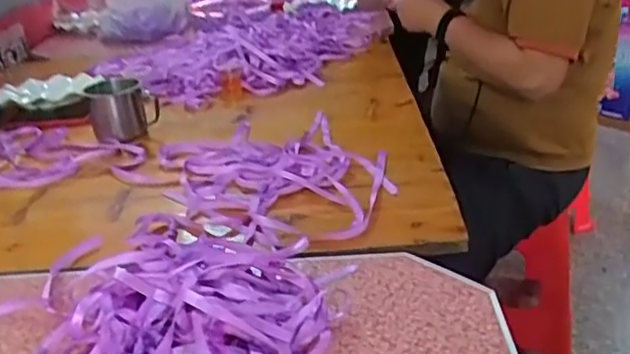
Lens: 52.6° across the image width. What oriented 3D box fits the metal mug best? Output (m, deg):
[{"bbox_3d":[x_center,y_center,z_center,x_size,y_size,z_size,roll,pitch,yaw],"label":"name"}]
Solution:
[{"bbox_3d":[-0.290,-0.105,0.958,0.096,0.074,0.095,-14,28,-20],"label":"metal mug"}]

